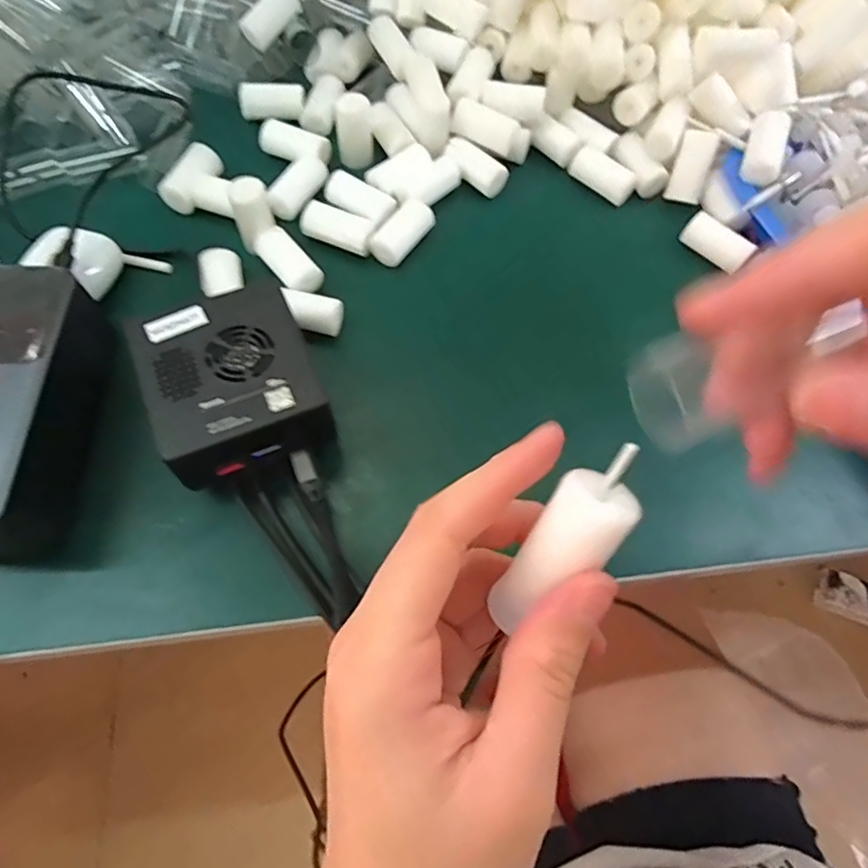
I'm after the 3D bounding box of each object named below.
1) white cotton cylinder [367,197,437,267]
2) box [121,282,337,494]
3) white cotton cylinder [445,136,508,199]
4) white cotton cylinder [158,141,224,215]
[{"bbox_3d":[-0.019,-0.122,0.336,0.022,0.016,0.041,37,69,13],"label":"white cotton cylinder"},{"bbox_3d":[-0.093,-0.022,0.267,0.074,0.039,0.084,-21,68,-12],"label":"box"},{"bbox_3d":[0.025,-0.172,0.358,0.045,0.016,0.017,41,69,0],"label":"white cotton cylinder"},{"bbox_3d":[-0.148,-0.158,0.347,0.018,0.020,0.042,27,67,9],"label":"white cotton cylinder"}]

